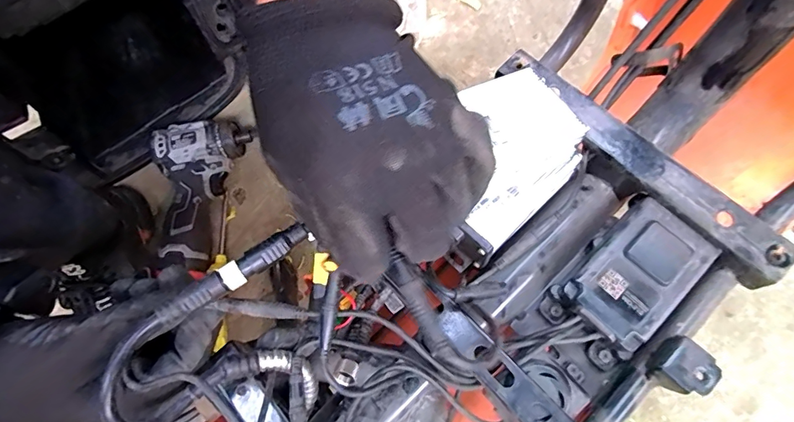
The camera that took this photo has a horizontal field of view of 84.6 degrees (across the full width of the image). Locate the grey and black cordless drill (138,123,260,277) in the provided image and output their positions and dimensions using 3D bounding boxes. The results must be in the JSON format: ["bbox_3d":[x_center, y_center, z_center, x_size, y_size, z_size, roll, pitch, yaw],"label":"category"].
[{"bbox_3d":[-0.250,-0.027,0.543,0.107,0.052,0.171,5,77,3],"label":"grey and black cordless drill"}]

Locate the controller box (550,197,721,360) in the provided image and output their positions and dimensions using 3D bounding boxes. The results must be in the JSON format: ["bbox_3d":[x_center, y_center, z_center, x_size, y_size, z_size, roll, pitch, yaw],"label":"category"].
[{"bbox_3d":[0.159,0.042,0.291,0.093,0.020,0.058,-43,79,-9],"label":"controller box"}]

